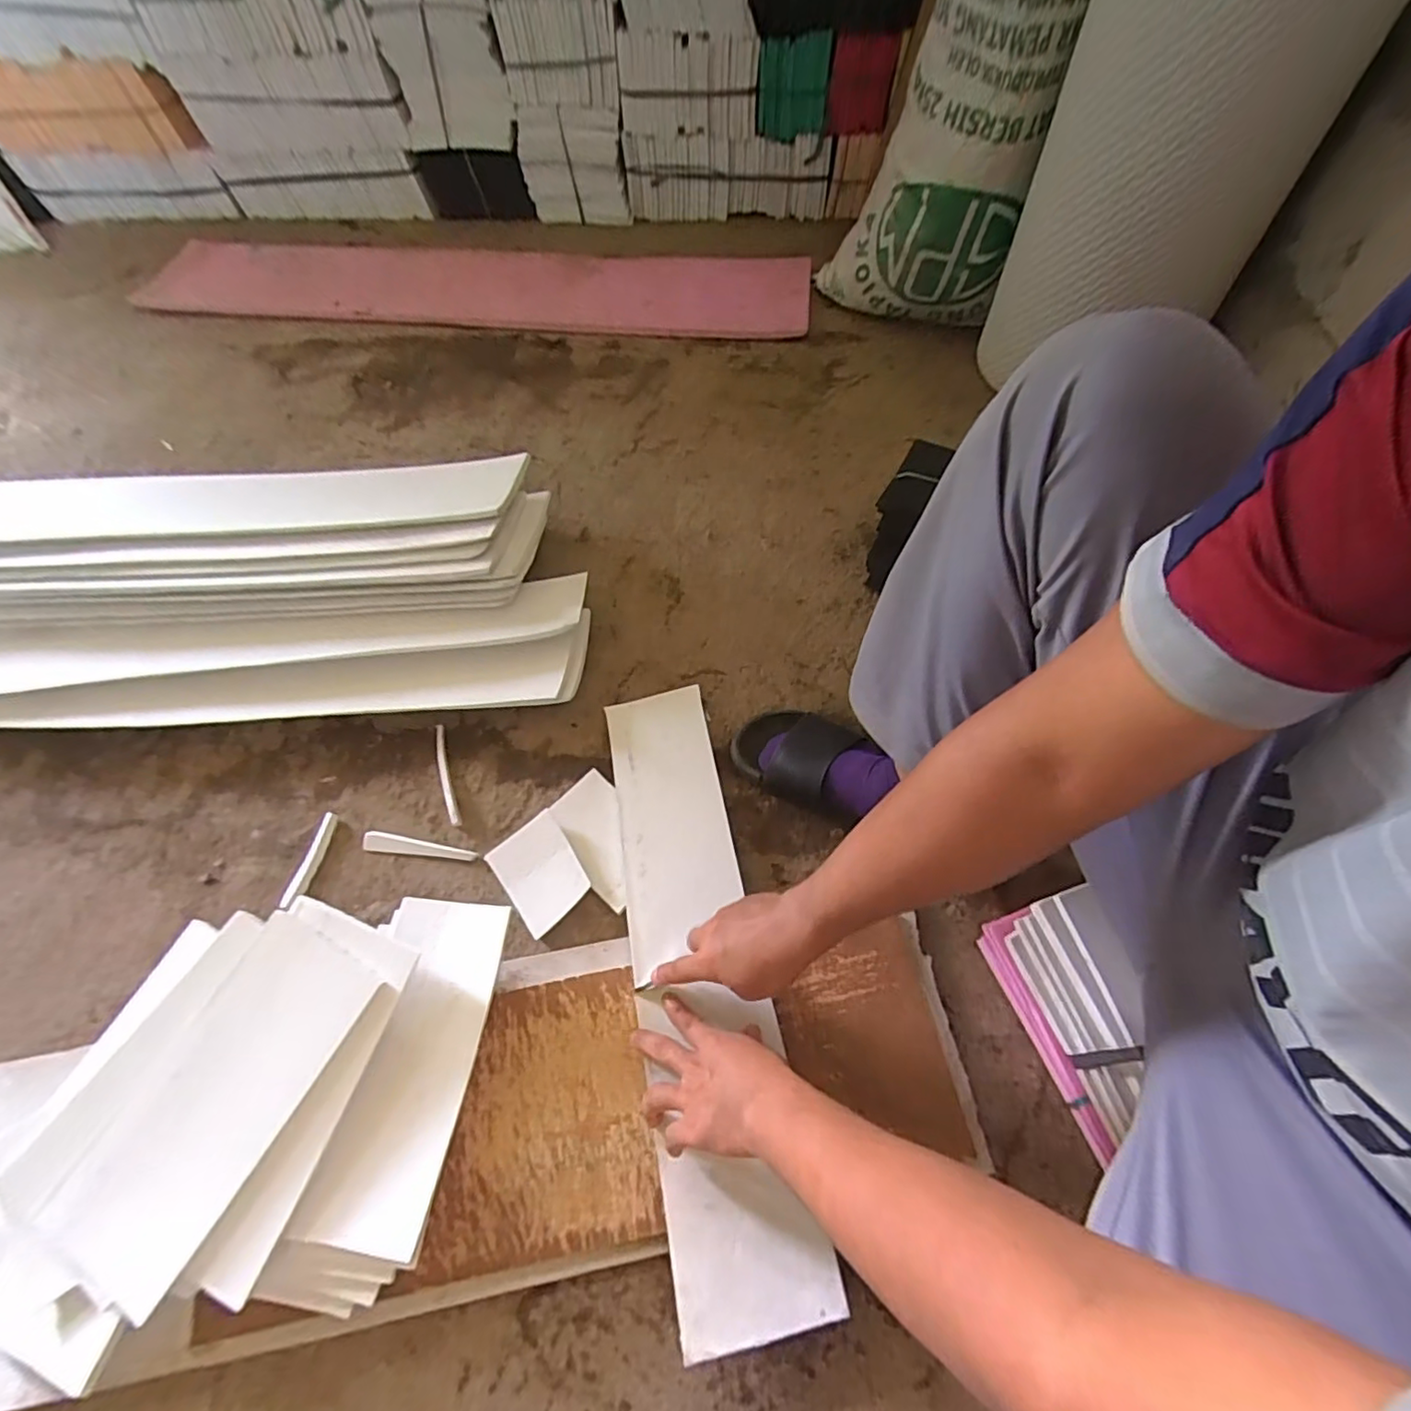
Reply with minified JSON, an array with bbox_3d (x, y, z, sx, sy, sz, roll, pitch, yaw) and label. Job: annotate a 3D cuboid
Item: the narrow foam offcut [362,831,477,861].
[{"bbox_3d":[-0.347,0.170,0.730,0.137,0.006,0.023,5,62,2],"label":"narrow foam offcut"}]

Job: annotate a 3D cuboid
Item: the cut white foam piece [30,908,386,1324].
[{"bbox_3d":[-0.419,0.333,0.518,0.130,0.012,0.276,28,70,11],"label":"cut white foam piece"}]

